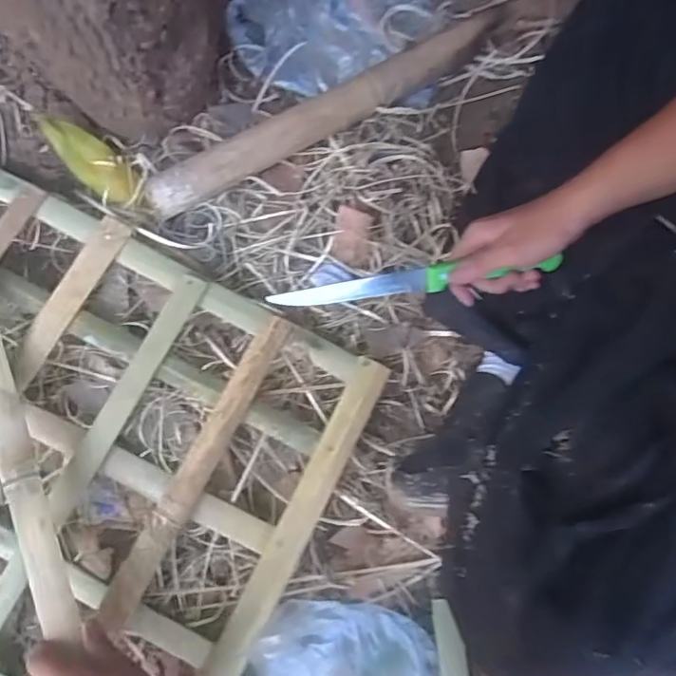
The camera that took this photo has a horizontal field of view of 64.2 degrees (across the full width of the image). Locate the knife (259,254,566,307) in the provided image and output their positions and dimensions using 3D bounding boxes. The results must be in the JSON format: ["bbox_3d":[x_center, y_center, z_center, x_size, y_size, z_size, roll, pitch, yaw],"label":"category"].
[{"bbox_3d":[0.068,-0.051,0.480,0.254,0.024,0.019,-8,76,1],"label":"knife"}]

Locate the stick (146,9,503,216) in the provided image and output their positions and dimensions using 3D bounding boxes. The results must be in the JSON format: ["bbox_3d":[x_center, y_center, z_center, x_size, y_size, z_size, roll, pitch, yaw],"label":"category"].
[{"bbox_3d":[-0.004,-0.254,0.598,0.441,0.035,0.035,-31,79,-8],"label":"stick"}]

